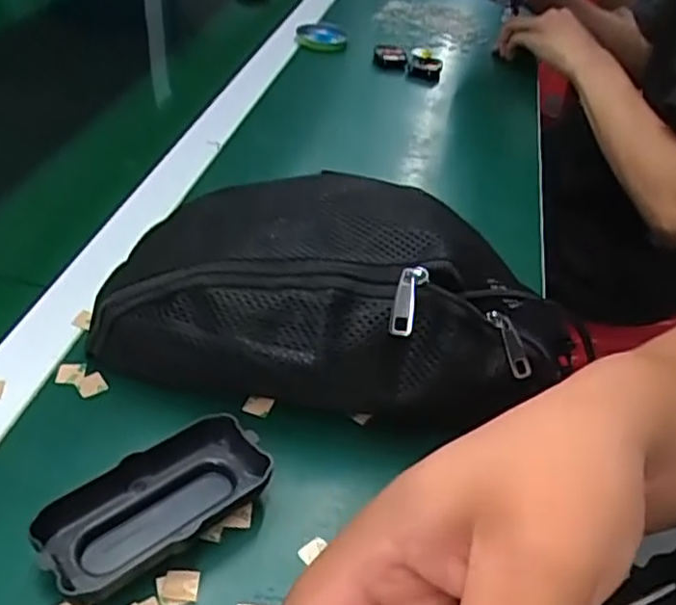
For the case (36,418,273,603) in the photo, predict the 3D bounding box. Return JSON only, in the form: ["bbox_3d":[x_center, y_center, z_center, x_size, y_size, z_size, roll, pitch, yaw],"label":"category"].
[{"bbox_3d":[-0.089,0.099,0.336,0.108,0.028,0.055,-21,48,-30],"label":"case"}]

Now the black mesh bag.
[{"bbox_3d":[0.000,-0.008,0.415,0.271,0.103,0.136,10,40,3],"label":"black mesh bag"}]

